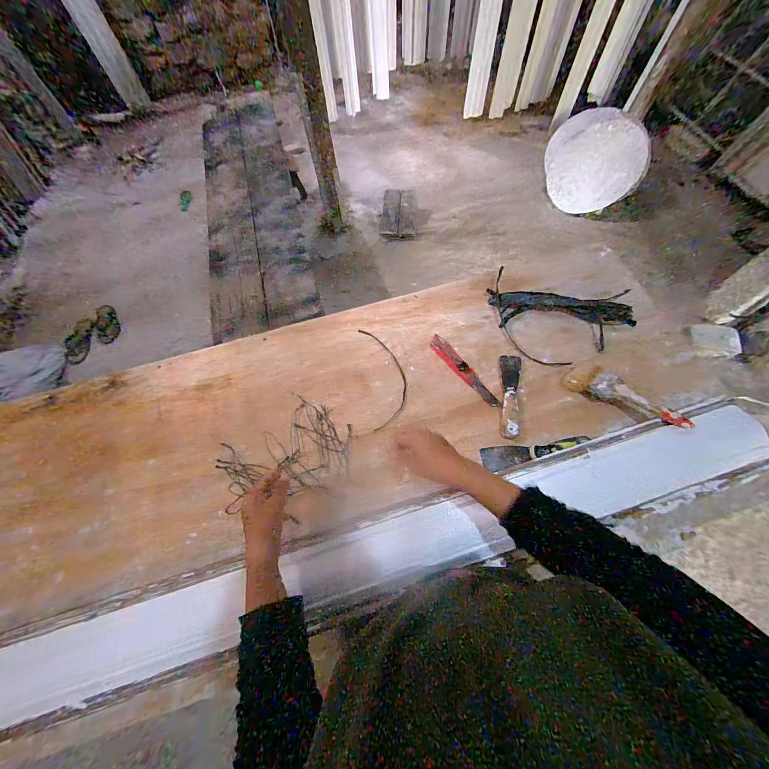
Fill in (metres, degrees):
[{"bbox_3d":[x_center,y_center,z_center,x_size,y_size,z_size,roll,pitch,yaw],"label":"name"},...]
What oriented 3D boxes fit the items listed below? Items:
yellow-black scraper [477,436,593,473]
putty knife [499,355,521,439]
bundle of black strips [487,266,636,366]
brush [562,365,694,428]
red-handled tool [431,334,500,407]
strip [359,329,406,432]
[{"bbox_3d":[0.268,0.118,0.581,0.183,0.017,0.047,-9,64,-2],"label":"yellow-black scraper"},{"bbox_3d":[0.245,0.018,0.634,0.036,0.014,0.178,7,65,6],"label":"putty knife"},{"bbox_3d":[0.368,-0.138,0.694,0.288,0.036,0.203,12,65,9],"label":"bundle of black strips"},{"bbox_3d":[0.438,0.021,0.597,0.193,0.034,0.060,32,69,36],"label":"brush"},{"bbox_3d":[0.161,-0.031,0.671,0.030,0.011,0.192,-33,67,-13],"label":"red-handled tool"},{"bbox_3d":[0.001,-0.020,0.682,0.079,0.007,0.227,-9,66,-2],"label":"strip"}]

